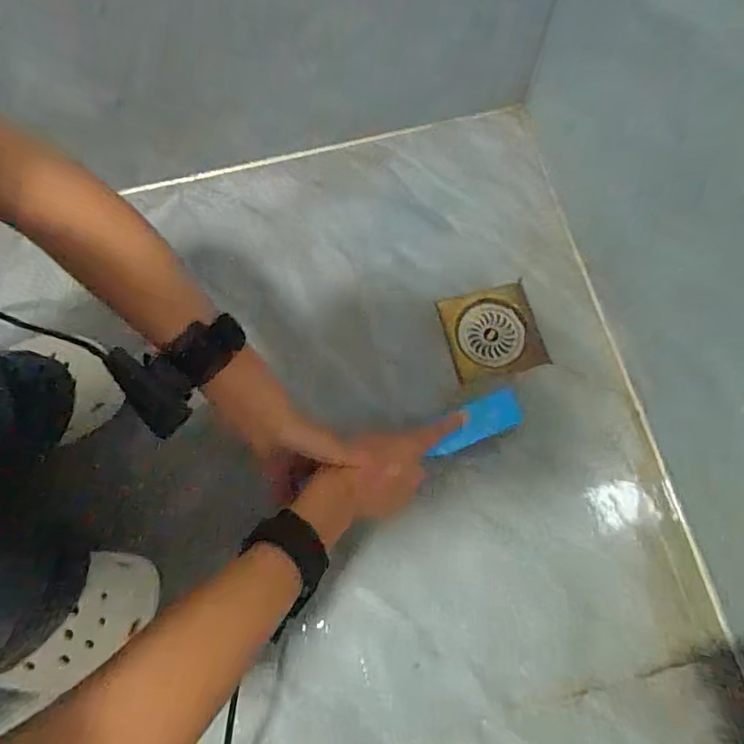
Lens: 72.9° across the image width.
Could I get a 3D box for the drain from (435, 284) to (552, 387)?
[{"bbox_3d":[0.133,-0.042,0.558,0.099,0.009,0.100,-14,75,-5],"label":"drain"}]

